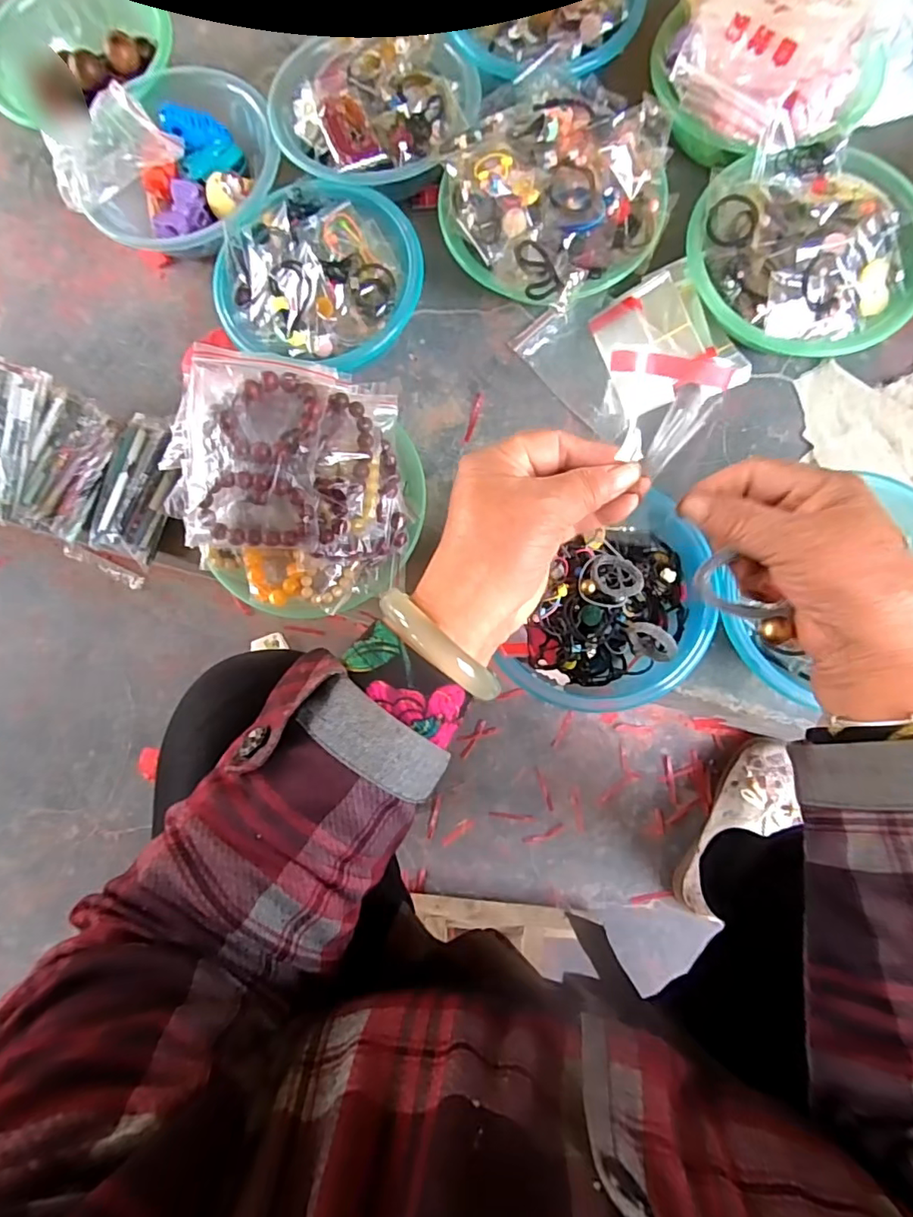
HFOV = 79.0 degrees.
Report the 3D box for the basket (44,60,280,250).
[{"bbox_3d":[-0.323,-0.513,0.657,0.237,0.098,0.227,-11,80,2],"label":"basket"}]

